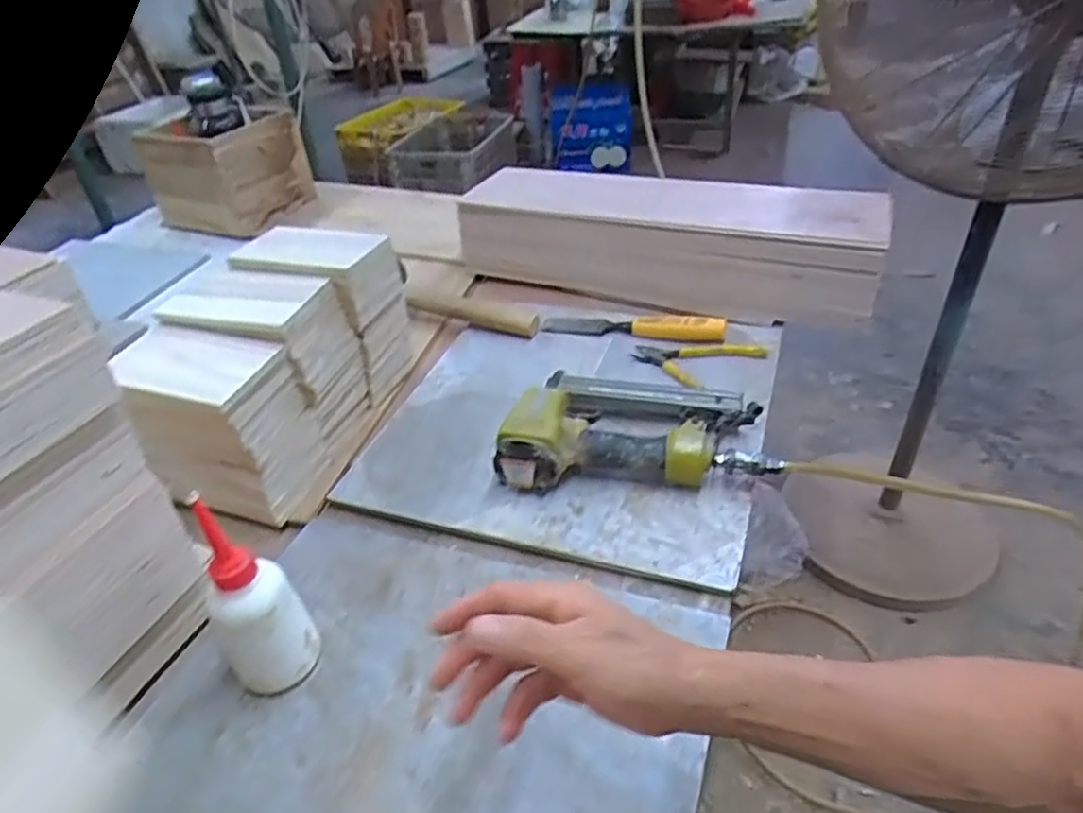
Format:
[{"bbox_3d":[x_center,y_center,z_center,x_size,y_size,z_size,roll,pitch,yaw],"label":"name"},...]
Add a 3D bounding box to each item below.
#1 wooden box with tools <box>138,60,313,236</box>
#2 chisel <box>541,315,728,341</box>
[{"bbox_3d":[-0.583,-0.470,1.235,0.217,0.232,0.212,16,41,26],"label":"wooden box with tools"},{"bbox_3d":[0.112,-0.105,0.845,0.230,0.025,0.031,5,39,14],"label":"chisel"}]

